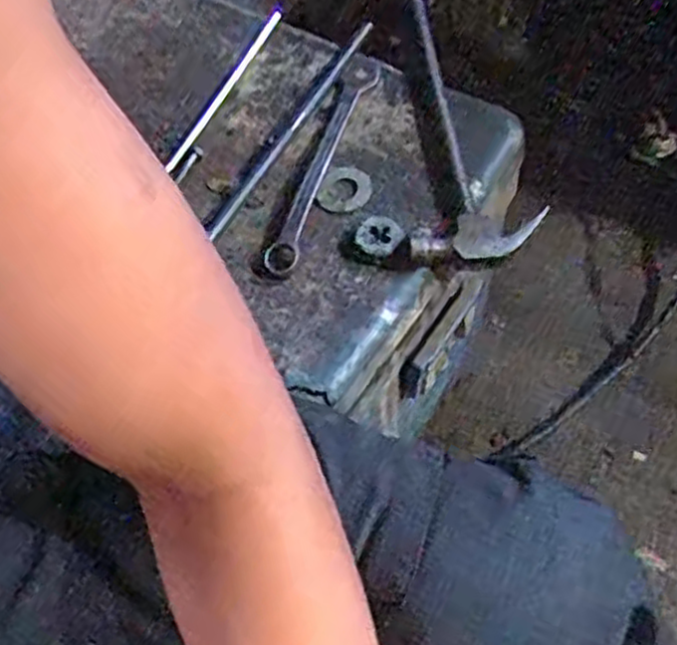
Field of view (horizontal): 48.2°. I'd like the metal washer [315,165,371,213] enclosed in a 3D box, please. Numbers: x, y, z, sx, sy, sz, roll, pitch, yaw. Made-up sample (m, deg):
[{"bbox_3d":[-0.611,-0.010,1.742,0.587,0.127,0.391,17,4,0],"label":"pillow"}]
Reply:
[{"bbox_3d":[0.005,-0.107,0.611,0.042,0.007,0.049,5,58,14],"label":"metal washer"}]

